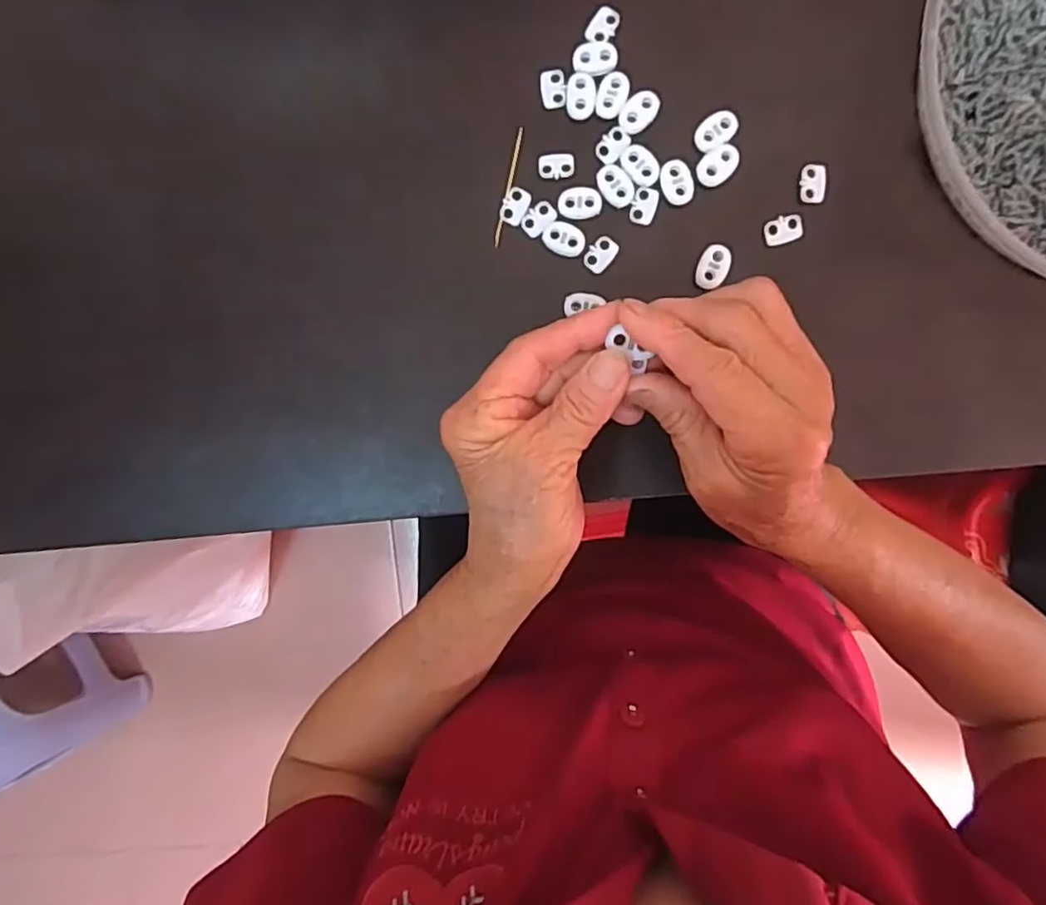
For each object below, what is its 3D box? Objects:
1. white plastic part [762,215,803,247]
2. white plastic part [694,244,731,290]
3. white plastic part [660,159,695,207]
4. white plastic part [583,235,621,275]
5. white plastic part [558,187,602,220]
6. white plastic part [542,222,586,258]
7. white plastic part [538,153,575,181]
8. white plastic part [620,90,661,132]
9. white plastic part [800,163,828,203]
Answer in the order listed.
[{"bbox_3d":[0.134,-0.115,0.322,0.019,0.004,0.014,-16,92,6],"label":"white plastic part"},{"bbox_3d":[0.098,-0.096,0.324,0.015,0.004,0.023,20,95,4],"label":"white plastic part"},{"bbox_3d":[0.080,-0.139,0.322,0.016,0.004,0.023,-22,91,6],"label":"white plastic part"},{"bbox_3d":[0.041,-0.105,0.330,0.013,0.004,0.020,36,96,2],"label":"white plastic part"},{"bbox_3d":[0.030,-0.130,0.327,0.022,0.004,0.016,-1,93,5],"label":"white plastic part"},{"bbox_3d":[0.022,-0.112,0.330,0.022,0.004,0.016,24,95,3],"label":"white plastic part"},{"bbox_3d":[0.017,-0.150,0.328,0.019,0.004,0.013,0,93,5],"label":"white plastic part"},{"bbox_3d":[0.060,-0.176,0.321,0.015,0.004,0.022,41,96,2],"label":"white plastic part"},{"bbox_3d":[0.148,-0.137,0.319,0.012,0.004,0.019,4,94,5],"label":"white plastic part"}]

